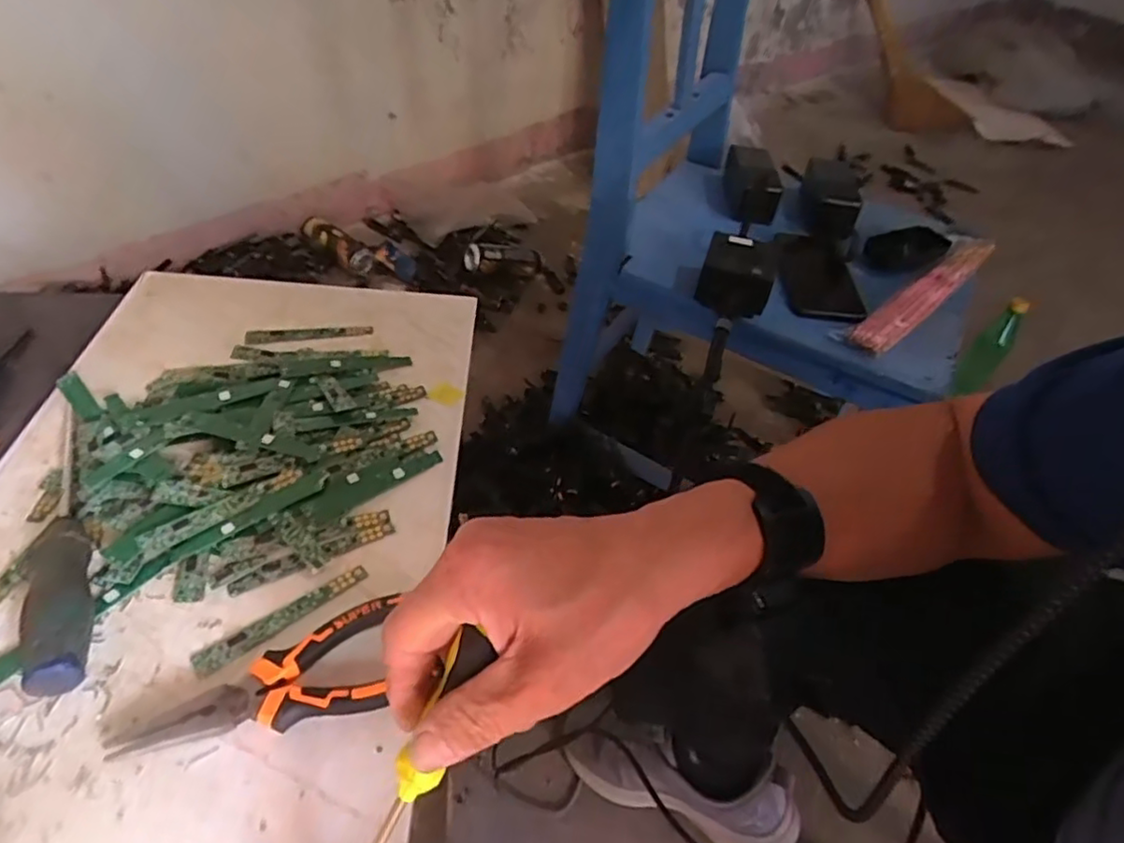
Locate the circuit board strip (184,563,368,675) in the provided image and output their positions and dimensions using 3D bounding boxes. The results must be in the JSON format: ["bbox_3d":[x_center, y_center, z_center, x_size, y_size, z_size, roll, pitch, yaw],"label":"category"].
[{"bbox_3d":[-0.160,0.114,0.372,0.099,0.004,0.016,-26,54,-29],"label":"circuit board strip"}]

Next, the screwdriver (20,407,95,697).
[{"bbox_3d":[-0.290,0.060,0.376,0.022,0.026,0.206,-14,49,-20],"label":"screwdriver"}]

